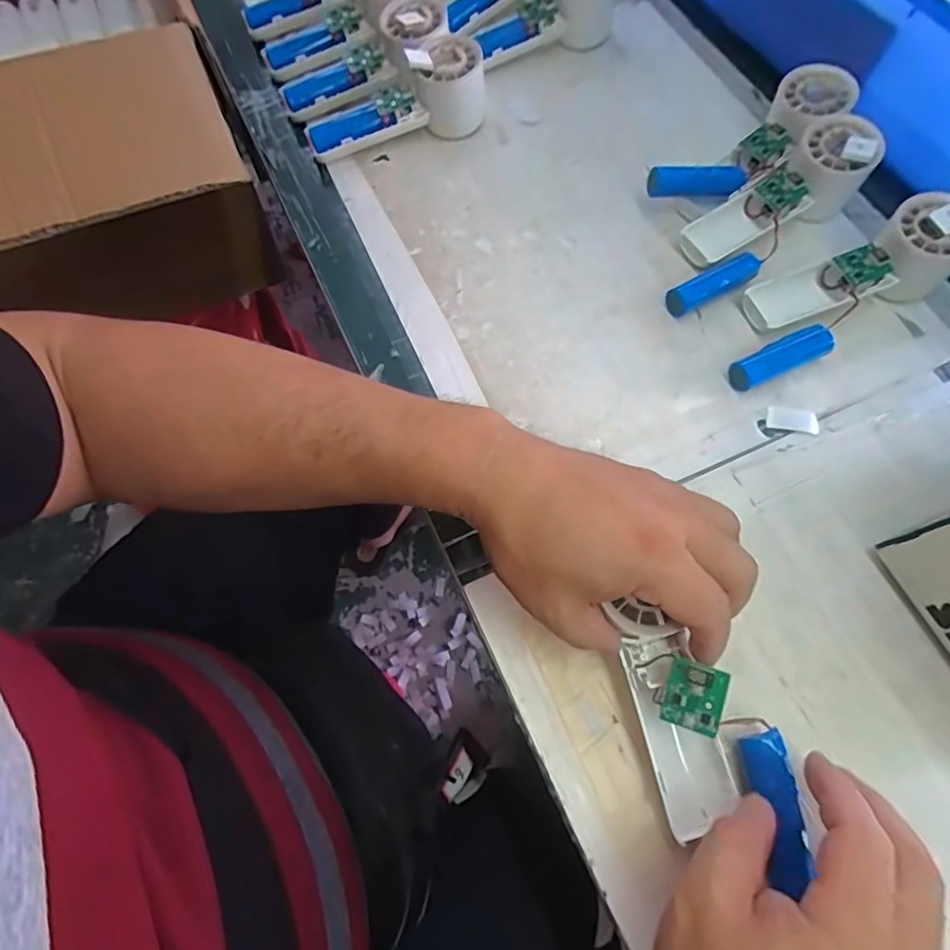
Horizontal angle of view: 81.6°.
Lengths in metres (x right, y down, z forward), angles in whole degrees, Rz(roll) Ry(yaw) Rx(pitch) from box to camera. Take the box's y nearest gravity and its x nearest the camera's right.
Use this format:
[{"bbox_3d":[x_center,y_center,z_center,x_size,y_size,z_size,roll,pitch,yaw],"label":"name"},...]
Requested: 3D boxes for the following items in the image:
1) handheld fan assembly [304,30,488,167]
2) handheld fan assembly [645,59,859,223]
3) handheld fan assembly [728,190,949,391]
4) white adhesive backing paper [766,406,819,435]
[{"bbox_3d":[-0.069,-0.314,0.462,0.151,0.060,0.048,-14,69,-5],"label":"handheld fan assembly"},{"bbox_3d":[0.218,-0.263,0.439,0.172,0.042,0.049,-34,71,3],"label":"handheld fan assembly"},{"bbox_3d":[0.254,-0.132,0.389,0.189,0.060,0.065,-28,70,-10],"label":"handheld fan assembly"},{"bbox_3d":[0.221,-0.038,0.382,0.035,0.004,0.018,6,68,3],"label":"white adhesive backing paper"}]

